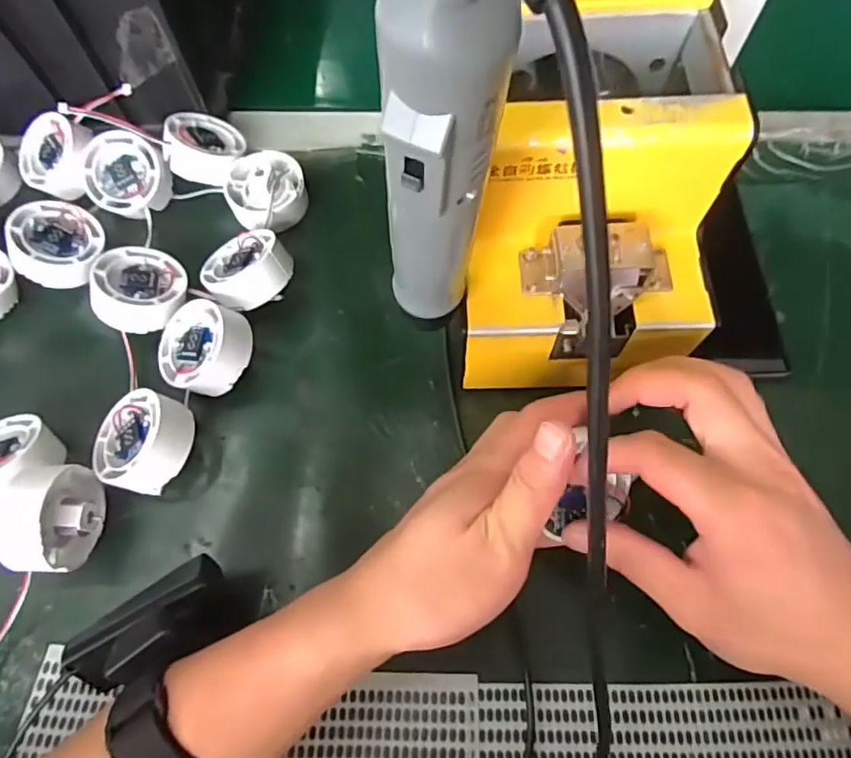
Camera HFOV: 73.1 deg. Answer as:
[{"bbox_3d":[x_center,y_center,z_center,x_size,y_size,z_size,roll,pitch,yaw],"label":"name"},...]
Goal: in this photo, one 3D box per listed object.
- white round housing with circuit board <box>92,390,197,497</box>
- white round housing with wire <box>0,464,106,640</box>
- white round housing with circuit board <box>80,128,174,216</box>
[{"bbox_3d":[-0.158,0.036,0.325,0.054,0.029,0.054,-8,69,23],"label":"white round housing with circuit board"},{"bbox_3d":[-0.200,0.099,0.293,0.033,0.057,0.110,12,68,7],"label":"white round housing with wire"},{"bbox_3d":[-0.208,-0.143,0.404,0.054,0.024,0.054,0,98,-1],"label":"white round housing with circuit board"}]

